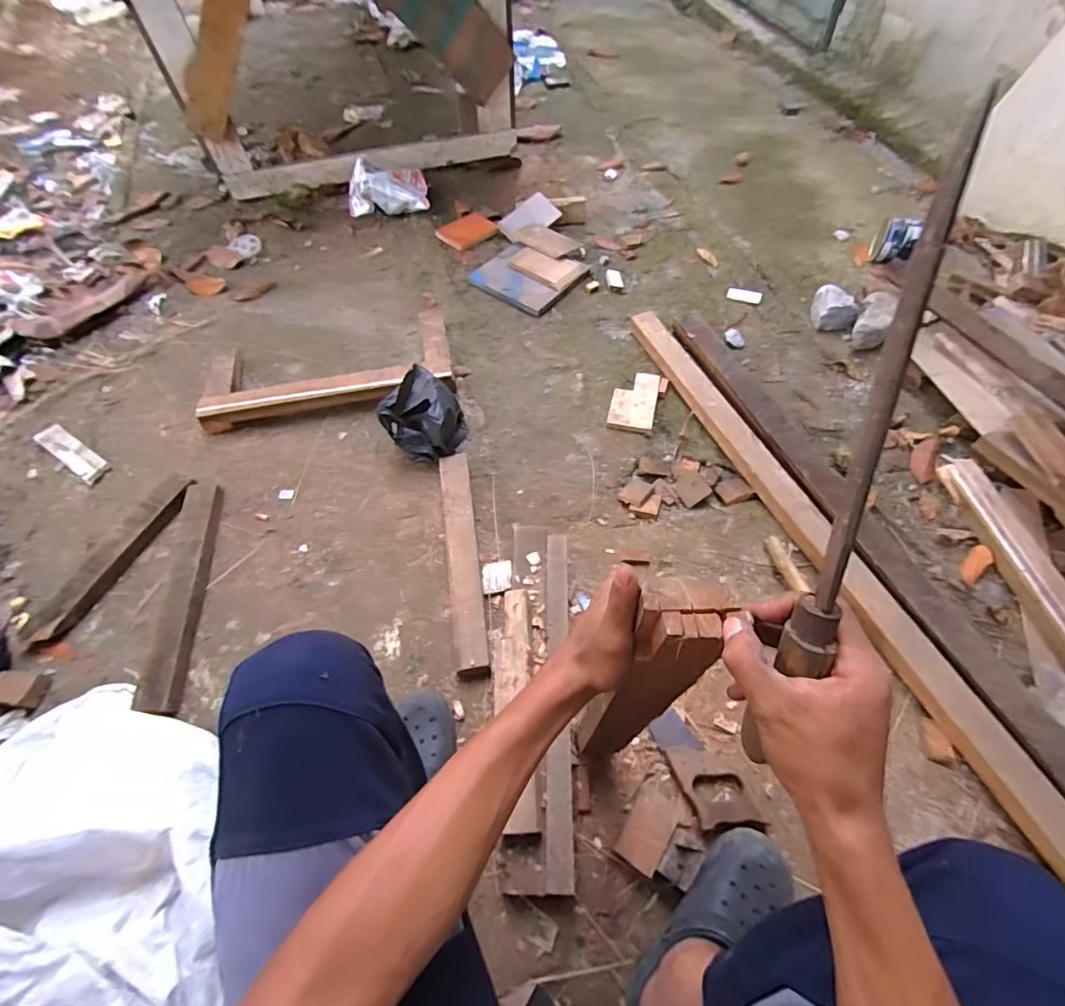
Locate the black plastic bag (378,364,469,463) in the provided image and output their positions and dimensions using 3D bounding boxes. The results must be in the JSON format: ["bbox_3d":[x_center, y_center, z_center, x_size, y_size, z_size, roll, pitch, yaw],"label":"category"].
[{"bbox_3d":[-0.235,-0.185,1.108,0.166,0.134,0.168,-17,60,-8],"label":"black plastic bag"}]

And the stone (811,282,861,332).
[{"bbox_3d":[0.770,-0.493,1.297,0.110,0.073,0.089,24,63,15],"label":"stone"}]

